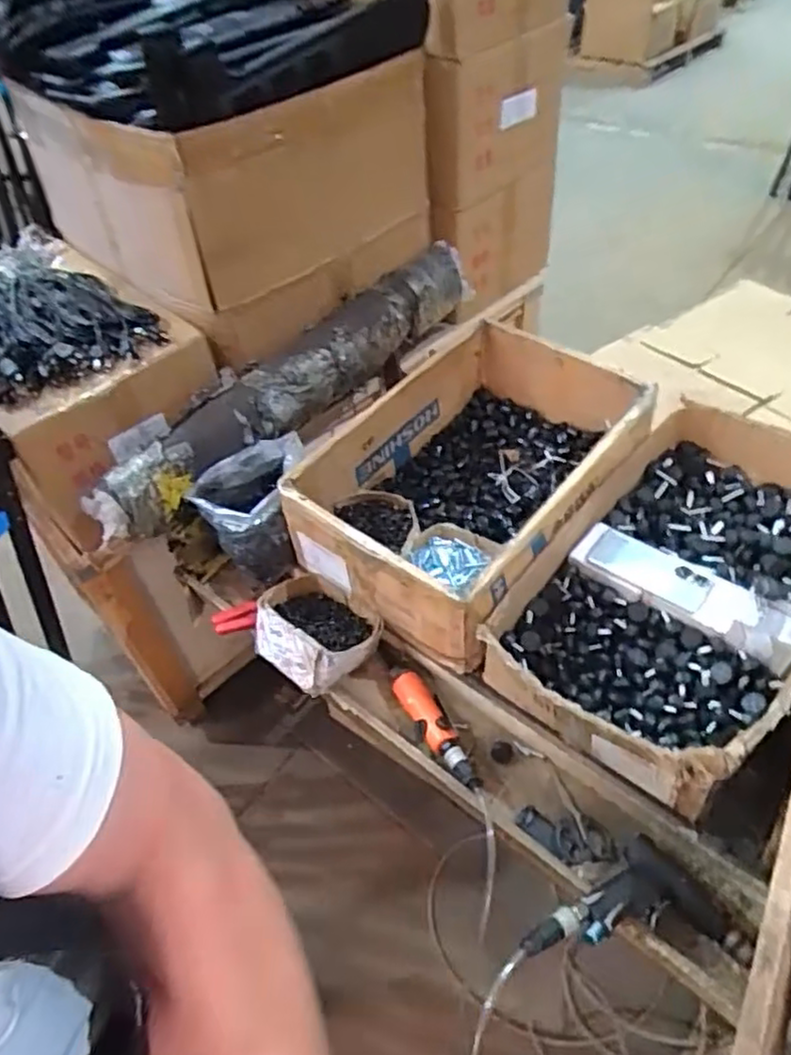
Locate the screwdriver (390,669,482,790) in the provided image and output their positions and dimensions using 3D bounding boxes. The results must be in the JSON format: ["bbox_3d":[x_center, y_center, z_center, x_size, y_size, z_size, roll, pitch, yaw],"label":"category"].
[{"bbox_3d":[0.049,0.270,0.941,0.051,0.037,0.209,-23,52,-12],"label":"screwdriver"}]

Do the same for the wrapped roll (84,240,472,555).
[{"bbox_3d":[-0.149,-0.273,1.216,0.138,0.142,0.883,32,61,28],"label":"wrapped roll"}]

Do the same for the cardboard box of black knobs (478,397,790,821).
[{"bbox_3d":[0.401,0.060,0.946,0.341,0.135,0.602,31,60,27],"label":"cardboard box of black knobs"}]

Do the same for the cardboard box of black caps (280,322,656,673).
[{"bbox_3d":[0.125,-0.084,1.088,0.379,0.173,0.535,32,60,28],"label":"cardboard box of black caps"}]

